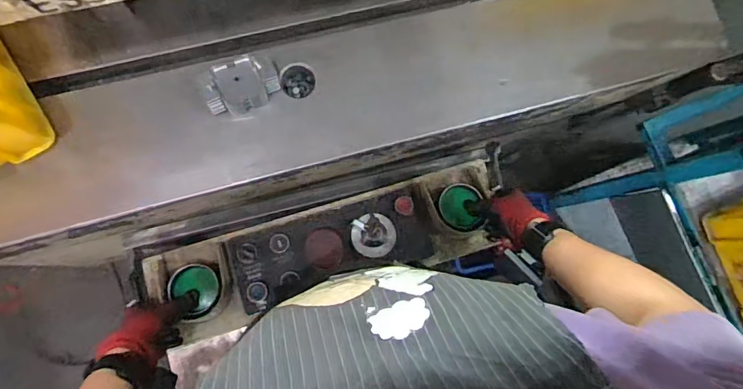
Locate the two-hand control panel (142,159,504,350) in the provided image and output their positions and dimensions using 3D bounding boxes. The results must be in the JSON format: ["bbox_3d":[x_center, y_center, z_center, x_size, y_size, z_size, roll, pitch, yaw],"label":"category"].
[{"bbox_3d":[-0.062,0.085,0.714,0.537,0.094,0.143,-16,85,-9],"label":"two-hand control panel"}]

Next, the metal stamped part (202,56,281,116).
[{"bbox_3d":[-0.163,-0.136,0.566,0.093,0.043,0.060,-12,84,-7],"label":"metal stamped part"}]

